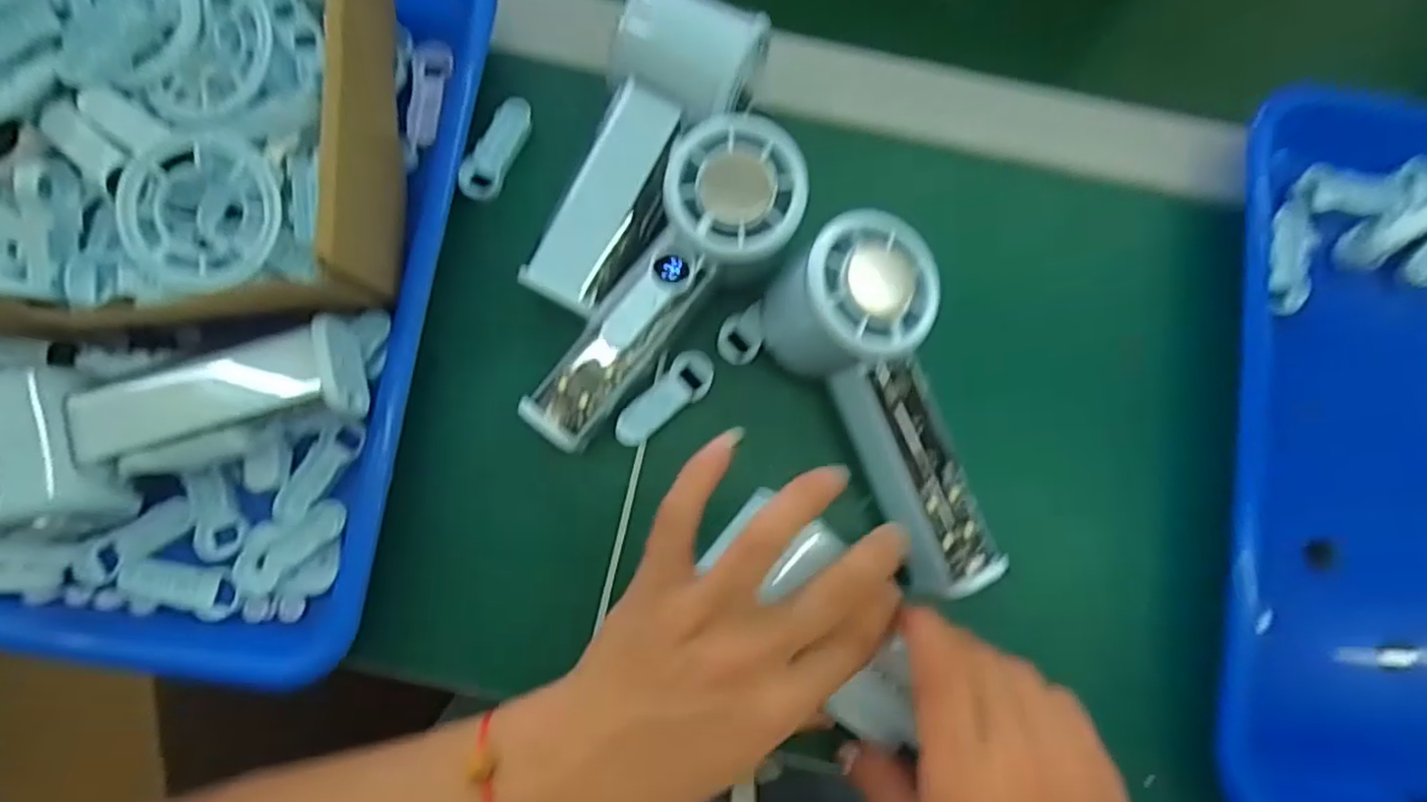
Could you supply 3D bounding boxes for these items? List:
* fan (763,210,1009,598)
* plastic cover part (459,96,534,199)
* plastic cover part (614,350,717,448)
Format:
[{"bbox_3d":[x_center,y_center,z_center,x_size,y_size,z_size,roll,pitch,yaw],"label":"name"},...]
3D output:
[{"bbox_3d":[0.071,0.004,0.311,0.071,0.053,0.156,-21,93,-6],"label":"fan"},{"bbox_3d":[-0.102,-0.119,0.350,0.017,0.010,0.051,31,79,5],"label":"plastic cover part"},{"bbox_3d":[-0.021,-0.001,0.337,0.019,0.007,0.053,44,80,7],"label":"plastic cover part"}]

